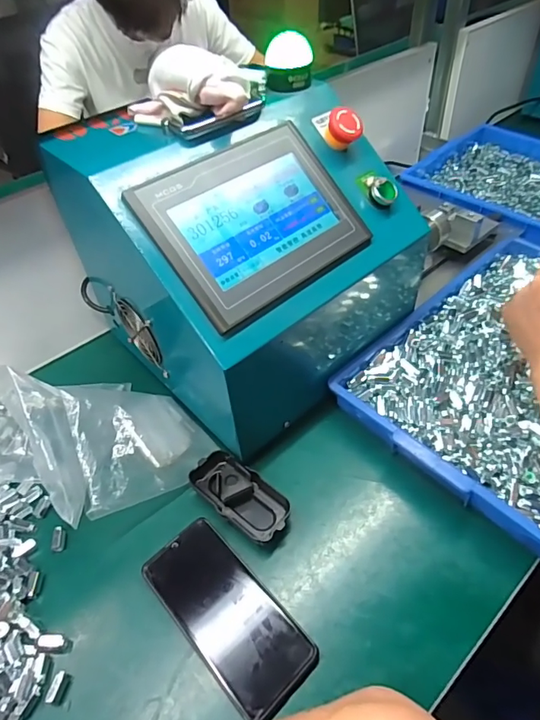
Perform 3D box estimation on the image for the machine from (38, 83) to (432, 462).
[{"bbox_3d":[0.003,-0.147,0.540,0.282,0.245,0.375,29,55,27],"label":"machine"}]

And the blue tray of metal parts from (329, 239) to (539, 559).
[{"bbox_3d":[0.311,0.007,0.556,0.425,0.049,0.285,-34,54,-25],"label":"blue tray of metal parts"}]

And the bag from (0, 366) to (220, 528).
[{"bbox_3d":[-0.233,0.063,0.498,0.304,0.111,0.169,14,50,16],"label":"bag"}]

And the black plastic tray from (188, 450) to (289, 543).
[{"bbox_3d":[-0.030,0.141,0.475,0.107,0.026,0.054,31,56,28],"label":"black plastic tray"}]

